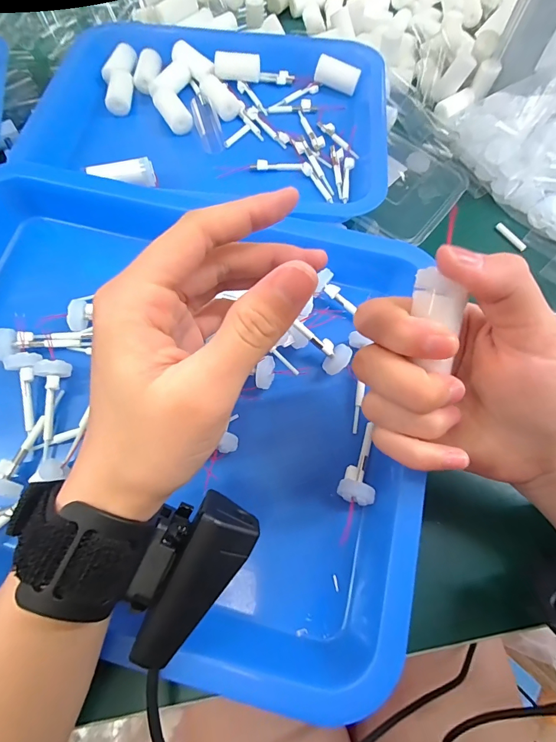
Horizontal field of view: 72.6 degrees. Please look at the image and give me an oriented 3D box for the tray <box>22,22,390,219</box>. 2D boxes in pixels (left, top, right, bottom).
[{"bbox_3d":[-0.050,-0.231,0.336,0.278,0.038,0.214,6,66,2],"label":"tray"}]

